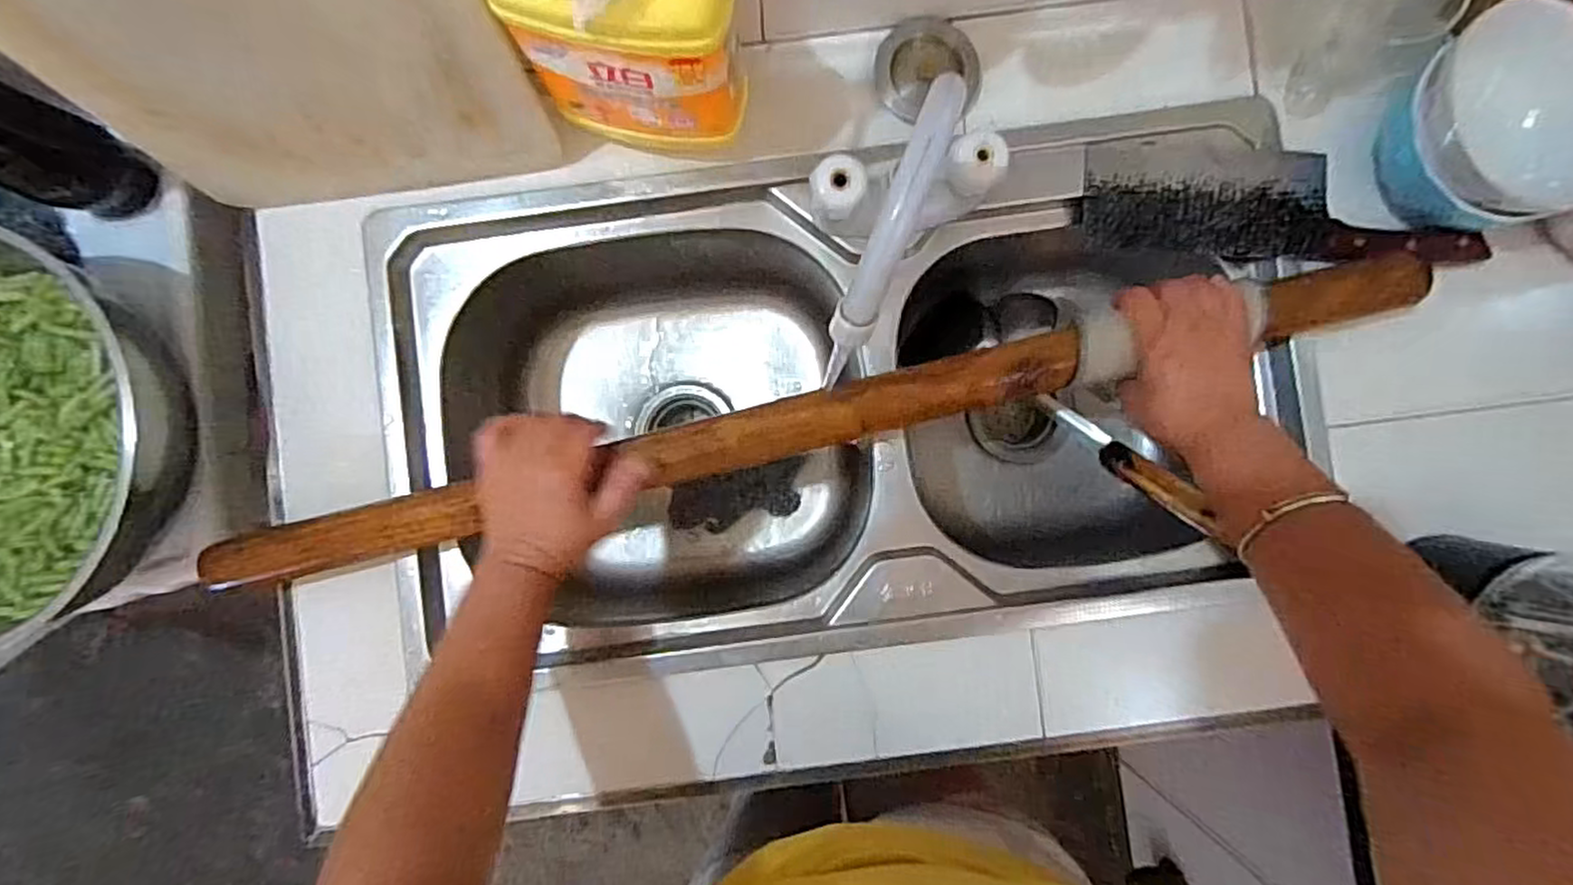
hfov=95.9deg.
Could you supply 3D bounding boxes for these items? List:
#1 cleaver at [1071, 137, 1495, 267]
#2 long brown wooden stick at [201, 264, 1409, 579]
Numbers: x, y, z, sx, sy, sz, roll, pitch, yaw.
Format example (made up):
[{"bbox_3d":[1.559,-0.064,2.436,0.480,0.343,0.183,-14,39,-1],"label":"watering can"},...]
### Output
[{"bbox_3d":[0.389,-0.187,0.561,0.299,0.030,0.094,6,88,1],"label":"cleaver"},{"bbox_3d":[0.017,-0.016,0.521,0.887,0.028,0.046,-14,88,0],"label":"long brown wooden stick"}]

